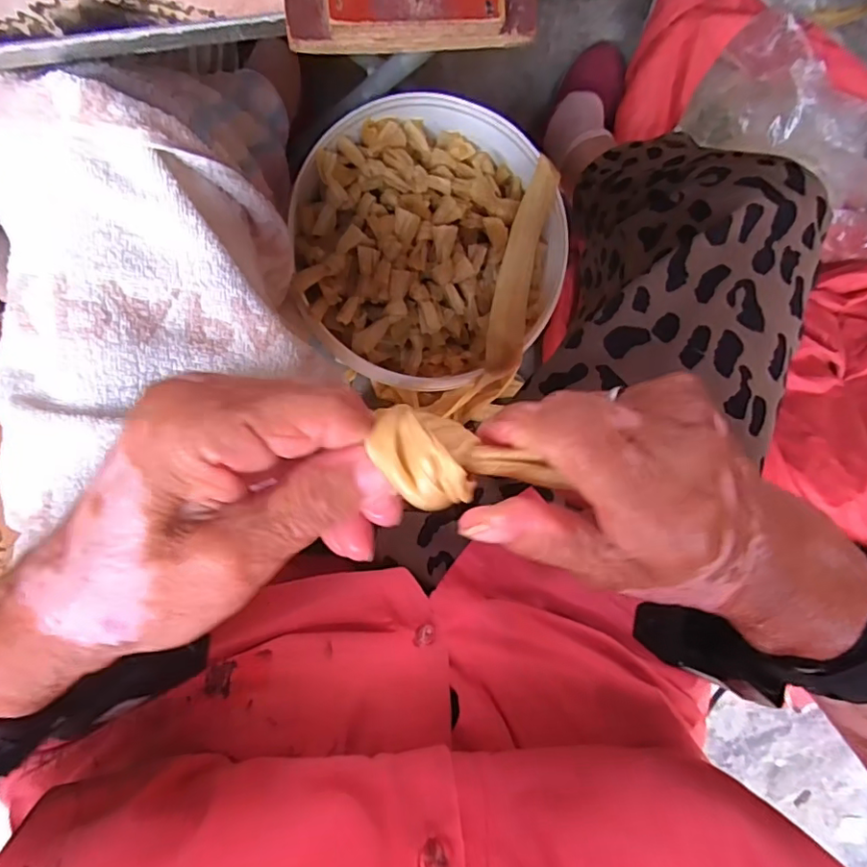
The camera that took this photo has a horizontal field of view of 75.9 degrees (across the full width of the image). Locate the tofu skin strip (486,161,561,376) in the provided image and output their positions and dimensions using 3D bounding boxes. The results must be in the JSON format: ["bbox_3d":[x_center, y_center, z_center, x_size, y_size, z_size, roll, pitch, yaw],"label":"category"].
[{"bbox_3d":[0.082,-0.152,0.518,0.039,0.019,0.194,13,92,-7],"label":"tofu skin strip"}]

